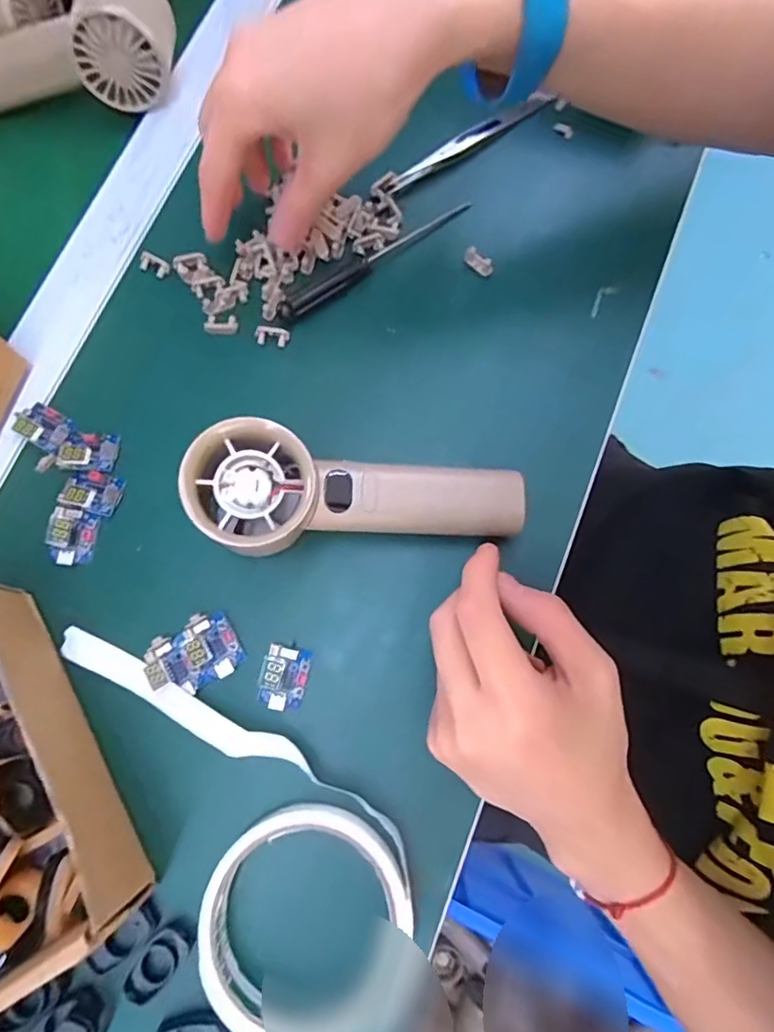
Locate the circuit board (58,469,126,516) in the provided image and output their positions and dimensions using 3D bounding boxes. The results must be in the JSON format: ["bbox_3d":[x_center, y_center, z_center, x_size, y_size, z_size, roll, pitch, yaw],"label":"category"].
[{"bbox_3d":[-0.161,-0.014,0.293,0.029,0.013,0.022,16,78,4],"label":"circuit board"}]

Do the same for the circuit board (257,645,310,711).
[{"bbox_3d":[-0.052,0.080,0.270,0.022,0.011,0.030,12,77,3],"label":"circuit board"}]

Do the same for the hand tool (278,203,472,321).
[{"bbox_3d":[-0.006,-0.151,0.321,0.131,0.010,0.011,-34,79,-7],"label":"hand tool"}]

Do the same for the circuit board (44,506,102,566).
[{"bbox_3d":[-0.166,0.010,0.288,0.019,0.014,0.030,10,77,3],"label":"circuit board"}]

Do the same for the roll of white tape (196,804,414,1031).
[{"bbox_3d":[-0.036,0.181,0.241,0.090,0.017,0.092,0,77,1],"label":"roll of white tape"}]

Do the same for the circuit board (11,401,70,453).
[{"bbox_3d":[-0.192,-0.051,0.303,0.030,0.011,0.021,28,79,7],"label":"circuit board"}]

